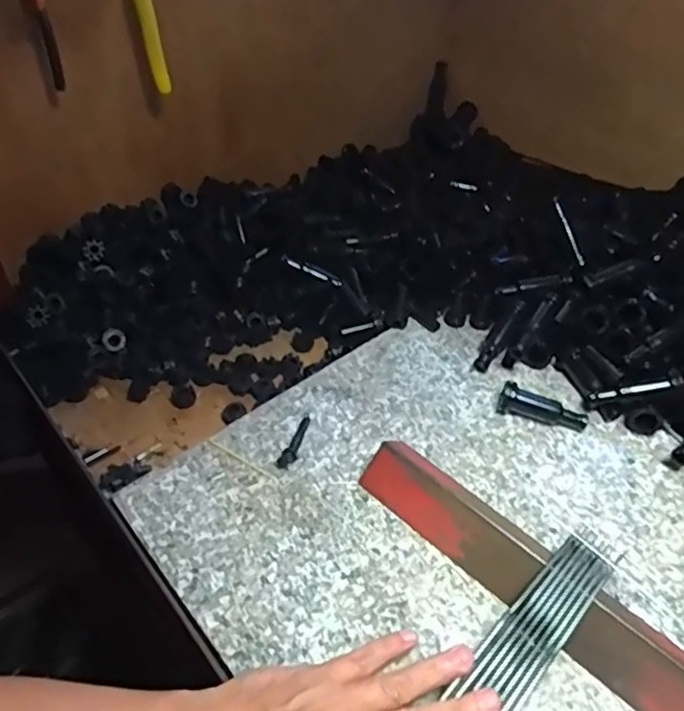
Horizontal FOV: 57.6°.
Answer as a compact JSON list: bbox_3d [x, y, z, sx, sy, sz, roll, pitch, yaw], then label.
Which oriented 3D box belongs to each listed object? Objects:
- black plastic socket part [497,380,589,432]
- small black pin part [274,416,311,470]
[{"bbox_3d":[0.154,0.041,0.475,0.066,0.019,0.016,17,47,14],"label":"black plastic socket part"},{"bbox_3d":[-0.034,0.062,0.453,0.013,0.008,0.049,15,48,13],"label":"small black pin part"}]

